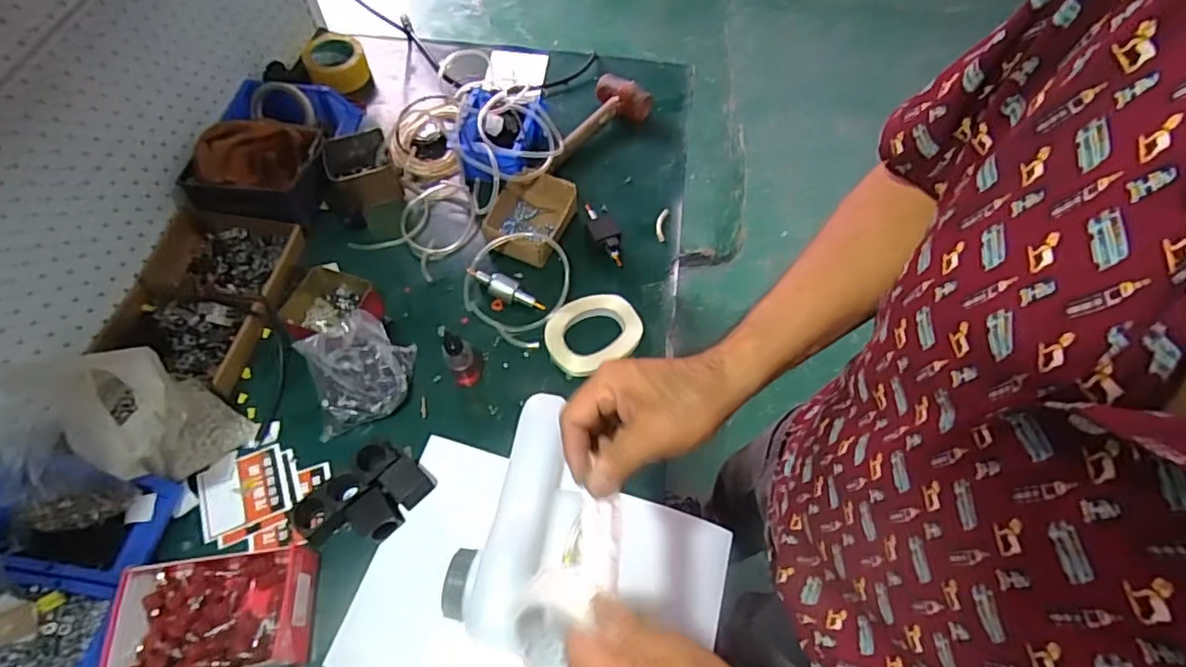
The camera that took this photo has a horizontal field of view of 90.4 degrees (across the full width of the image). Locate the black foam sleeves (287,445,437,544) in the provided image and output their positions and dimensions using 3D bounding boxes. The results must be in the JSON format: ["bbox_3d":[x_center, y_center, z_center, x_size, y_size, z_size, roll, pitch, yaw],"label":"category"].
[{"bbox_3d":[-0.269,0.193,0.689,0.095,0.034,0.137,36,65,19],"label":"black foam sleeves"}]

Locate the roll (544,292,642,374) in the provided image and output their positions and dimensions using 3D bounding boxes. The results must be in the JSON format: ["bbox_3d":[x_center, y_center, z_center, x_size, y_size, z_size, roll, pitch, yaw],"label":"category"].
[{"bbox_3d":[0.001,-0.004,0.834,0.137,0.016,0.111,-23,62,-14],"label":"roll"}]

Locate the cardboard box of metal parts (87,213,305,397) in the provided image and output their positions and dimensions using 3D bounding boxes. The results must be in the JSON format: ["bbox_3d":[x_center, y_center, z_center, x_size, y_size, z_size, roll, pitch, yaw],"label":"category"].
[{"bbox_3d":[-0.543,-0.057,0.830,0.190,0.051,0.269,9,60,5],"label":"cardboard box of metal parts"}]

